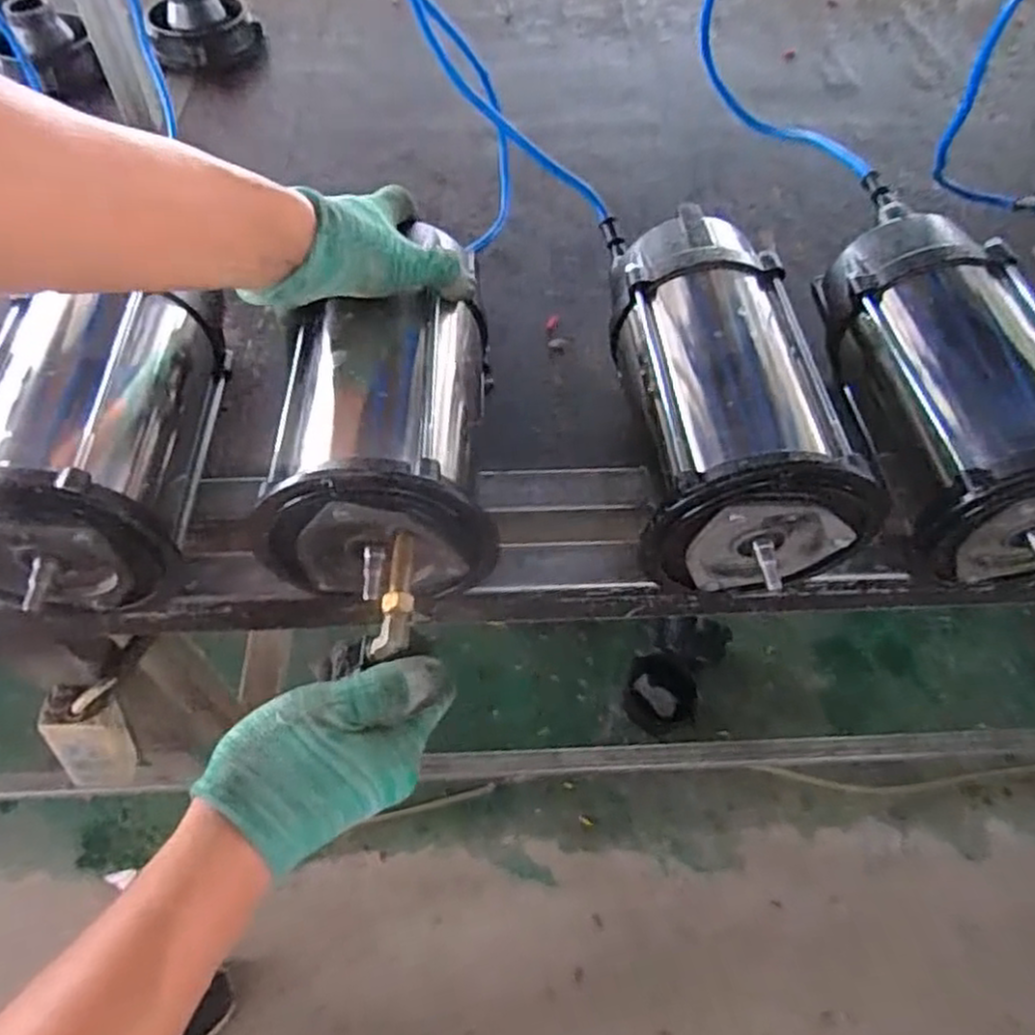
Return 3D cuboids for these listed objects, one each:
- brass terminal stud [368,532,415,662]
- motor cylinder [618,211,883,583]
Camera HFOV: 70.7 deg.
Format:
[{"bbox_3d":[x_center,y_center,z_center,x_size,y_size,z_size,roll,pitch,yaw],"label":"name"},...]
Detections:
[{"bbox_3d":[-0.064,0.043,0.386,0.019,0.009,0.063,6,67,1],"label":"brass terminal stud"},{"bbox_3d":[0.143,-0.079,0.509,0.139,0.145,0.265,-1,57,-2],"label":"motor cylinder"}]

